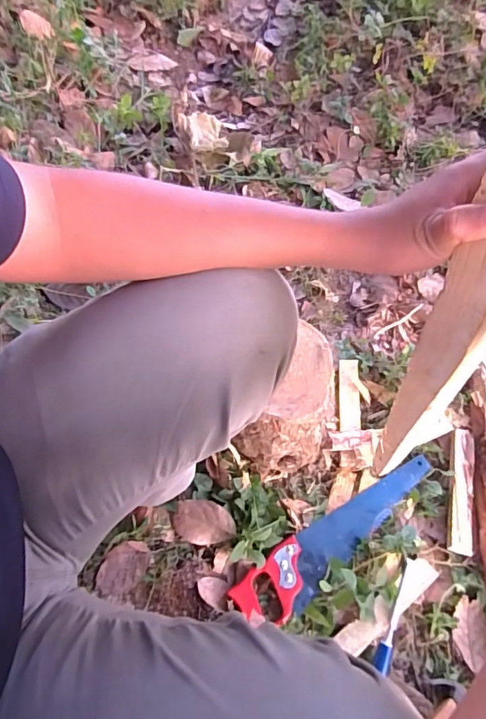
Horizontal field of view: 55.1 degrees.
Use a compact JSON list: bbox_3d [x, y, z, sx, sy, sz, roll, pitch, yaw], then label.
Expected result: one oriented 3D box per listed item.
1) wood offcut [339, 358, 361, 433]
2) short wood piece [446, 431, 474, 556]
[{"bbox_3d":[0.202,0.066,0.881,0.040,0.020,0.151,6,62,0],"label":"wood offcut"},{"bbox_3d":[0.383,0.222,0.810,0.042,0.013,0.219,12,62,4],"label":"short wood piece"}]

